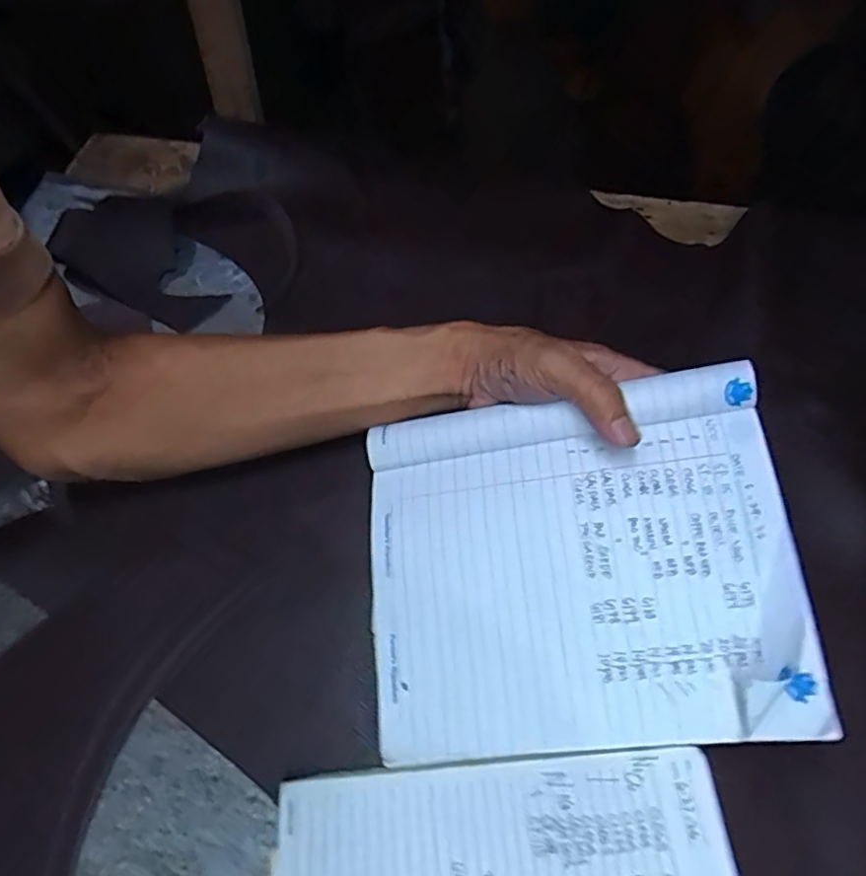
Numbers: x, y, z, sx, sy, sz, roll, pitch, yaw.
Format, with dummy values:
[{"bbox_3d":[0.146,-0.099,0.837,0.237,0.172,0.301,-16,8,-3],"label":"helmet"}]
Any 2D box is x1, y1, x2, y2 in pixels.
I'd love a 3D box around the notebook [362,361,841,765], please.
[{"bbox_3d":[0.069,0.063,0.309,0.206,0.019,0.174,-9,74,12],"label":"notebook"}]

